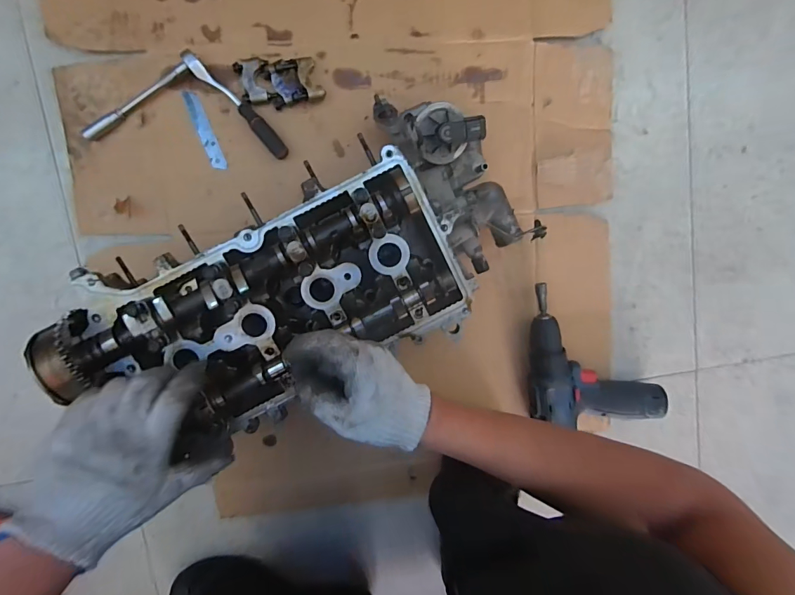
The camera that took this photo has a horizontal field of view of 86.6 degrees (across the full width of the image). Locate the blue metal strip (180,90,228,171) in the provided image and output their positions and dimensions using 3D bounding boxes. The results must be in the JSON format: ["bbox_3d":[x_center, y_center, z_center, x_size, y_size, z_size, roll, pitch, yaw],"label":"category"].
[{"bbox_3d":[-0.231,-0.201,0.507,0.018,0.004,0.093,-20,99,-3],"label":"blue metal strip"}]

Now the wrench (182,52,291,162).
[{"bbox_3d":[-0.187,-0.224,0.495,0.020,0.023,0.151,-45,99,1],"label":"wrench"}]

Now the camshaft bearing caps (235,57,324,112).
[{"bbox_3d":[-0.138,-0.252,0.494,0.098,0.022,0.050,0,97,-6],"label":"camshaft bearing caps"}]

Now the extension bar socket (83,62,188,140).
[{"bbox_3d":[-0.301,-0.224,0.483,0.135,0.017,0.014,-36,99,0],"label":"extension bar socket"}]

